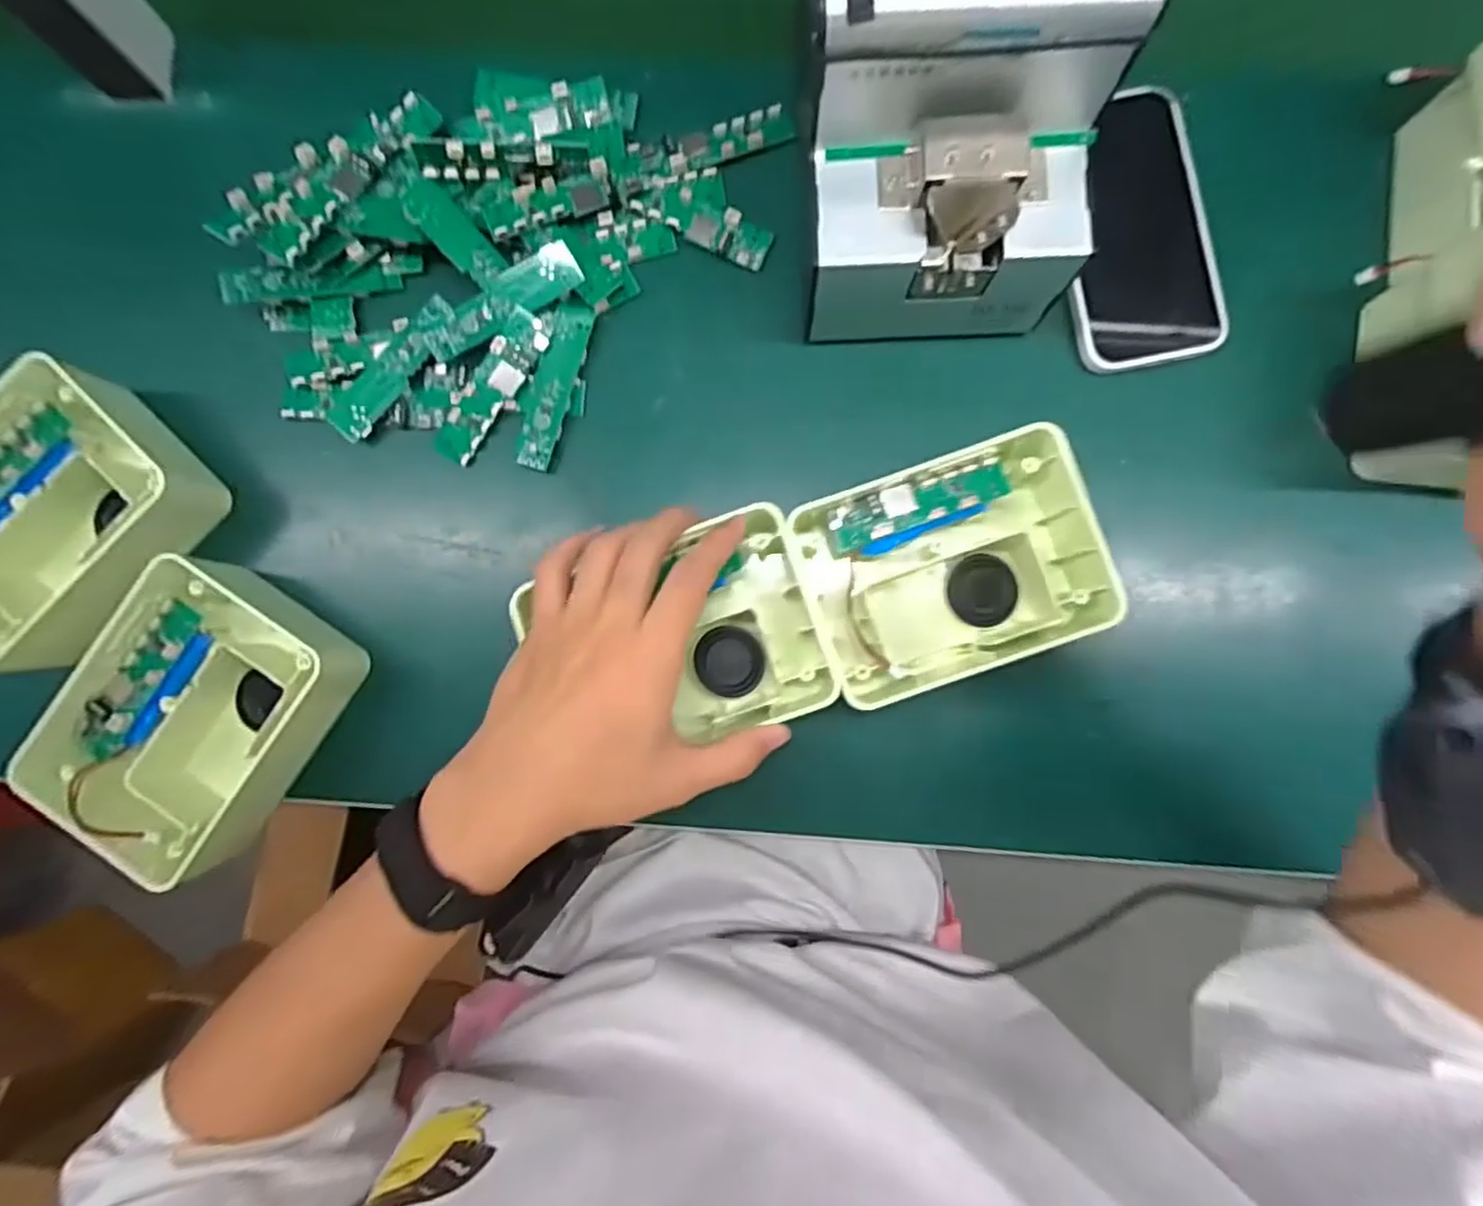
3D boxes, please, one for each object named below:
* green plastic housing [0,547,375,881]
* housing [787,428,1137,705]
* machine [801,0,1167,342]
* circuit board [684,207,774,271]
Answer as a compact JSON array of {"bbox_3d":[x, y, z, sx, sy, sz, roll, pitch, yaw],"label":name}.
[{"bbox_3d":[-0.284,0.059,0.369,0.115,0.051,0.148,33,86,5],"label":"green plastic housing"},{"bbox_3d":[0.108,-0.018,0.354,0.147,0.047,0.107,-19,83,0],"label":"housing"},{"bbox_3d":[0.094,-0.235,0.317,0.120,0.153,0.165,-2,84,2],"label":"machine"},{"bbox_3d":[-0.007,-0.209,0.389,0.047,0.008,0.025,25,86,5],"label":"circuit board"}]

